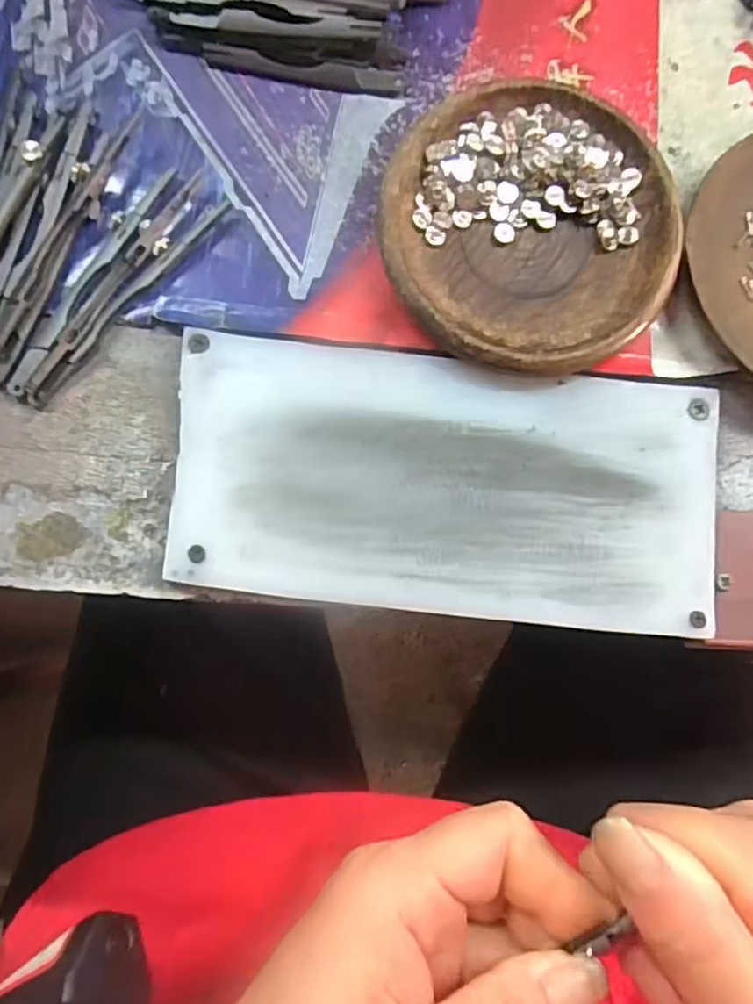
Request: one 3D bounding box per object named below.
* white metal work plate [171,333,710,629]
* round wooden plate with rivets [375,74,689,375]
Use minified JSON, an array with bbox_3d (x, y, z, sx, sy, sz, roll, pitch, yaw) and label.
[{"bbox_3d":[0.027,-0.007,0.242,0.194,0.008,0.091,6,81,-3],"label":"white metal work plate"},{"bbox_3d":[0.058,-0.103,0.253,0.110,0.015,0.110,1,82,-4],"label":"round wooden plate with rivets"}]

